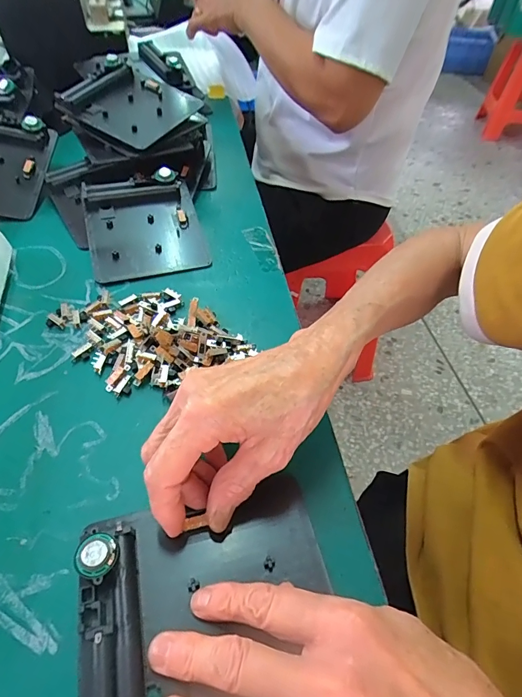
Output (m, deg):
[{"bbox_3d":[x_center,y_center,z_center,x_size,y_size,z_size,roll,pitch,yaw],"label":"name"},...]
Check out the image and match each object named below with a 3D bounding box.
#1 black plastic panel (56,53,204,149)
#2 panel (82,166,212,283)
[{"bbox_3d":[-0.146,-0.285,0.452,0.124,0.037,0.114,27,55,19],"label":"black plastic panel"},{"bbox_3d":[-0.118,-0.126,0.401,0.107,0.035,0.121,-14,52,-12],"label":"panel"}]

